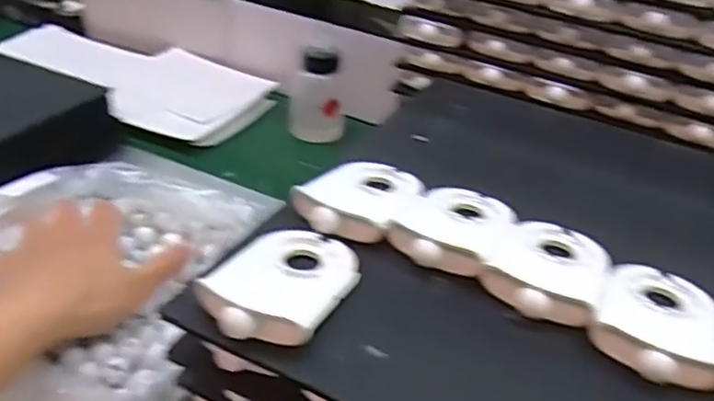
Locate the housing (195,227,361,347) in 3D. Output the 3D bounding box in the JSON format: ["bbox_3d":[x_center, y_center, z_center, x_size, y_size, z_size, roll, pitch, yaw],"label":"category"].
[{"bbox_3d":[-0.036,0.037,0.322,0.061,0.017,0.086,17,34,15],"label":"housing"}]

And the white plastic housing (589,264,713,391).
[{"bbox_3d":[0.152,0.057,0.324,0.058,0.019,0.090,20,35,20],"label":"white plastic housing"}]

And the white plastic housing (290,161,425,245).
[{"bbox_3d":[0.003,-0.005,0.393,0.058,0.016,0.087,20,35,20],"label":"white plastic housing"}]

